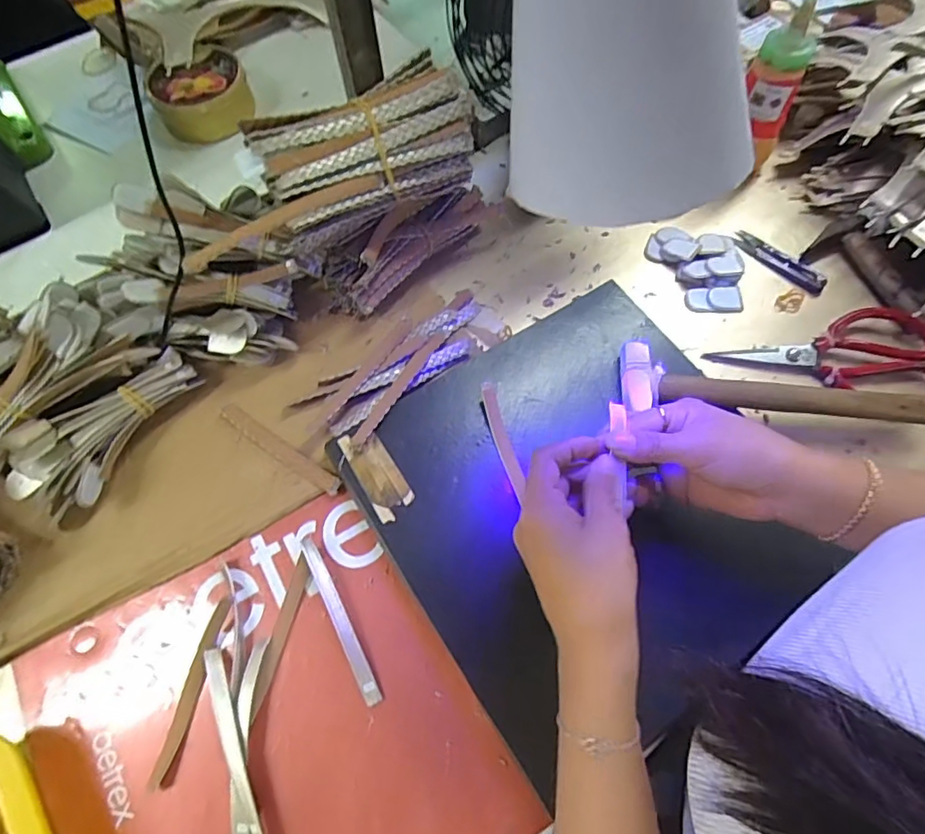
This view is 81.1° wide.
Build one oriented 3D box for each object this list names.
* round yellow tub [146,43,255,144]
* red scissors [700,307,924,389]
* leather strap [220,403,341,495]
[{"bbox_3d":[-0.265,-0.331,0.557,0.095,0.044,0.096,-19,66,-7],"label":"round yellow tub"},{"bbox_3d":[0.330,-0.070,0.493,0.193,0.024,0.077,11,66,6],"label":"red scissors"},{"bbox_3d":[-0.158,0.027,0.466,0.130,0.004,0.016,32,70,15],"label":"leather strap"}]

